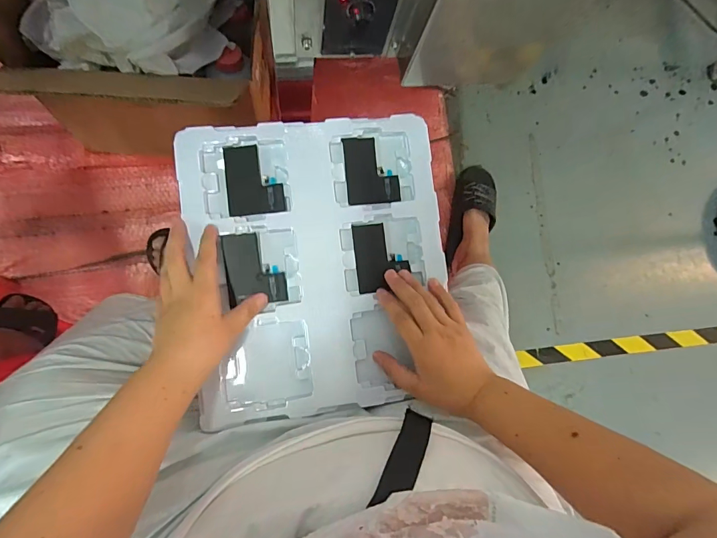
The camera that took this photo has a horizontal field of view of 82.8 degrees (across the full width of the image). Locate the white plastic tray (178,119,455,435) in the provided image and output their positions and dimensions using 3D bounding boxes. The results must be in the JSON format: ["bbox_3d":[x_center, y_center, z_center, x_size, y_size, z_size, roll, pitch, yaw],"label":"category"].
[{"bbox_3d":[-0.038,-0.007,0.445,0.265,0.020,0.314,-6,89,-8],"label":"white plastic tray"}]

